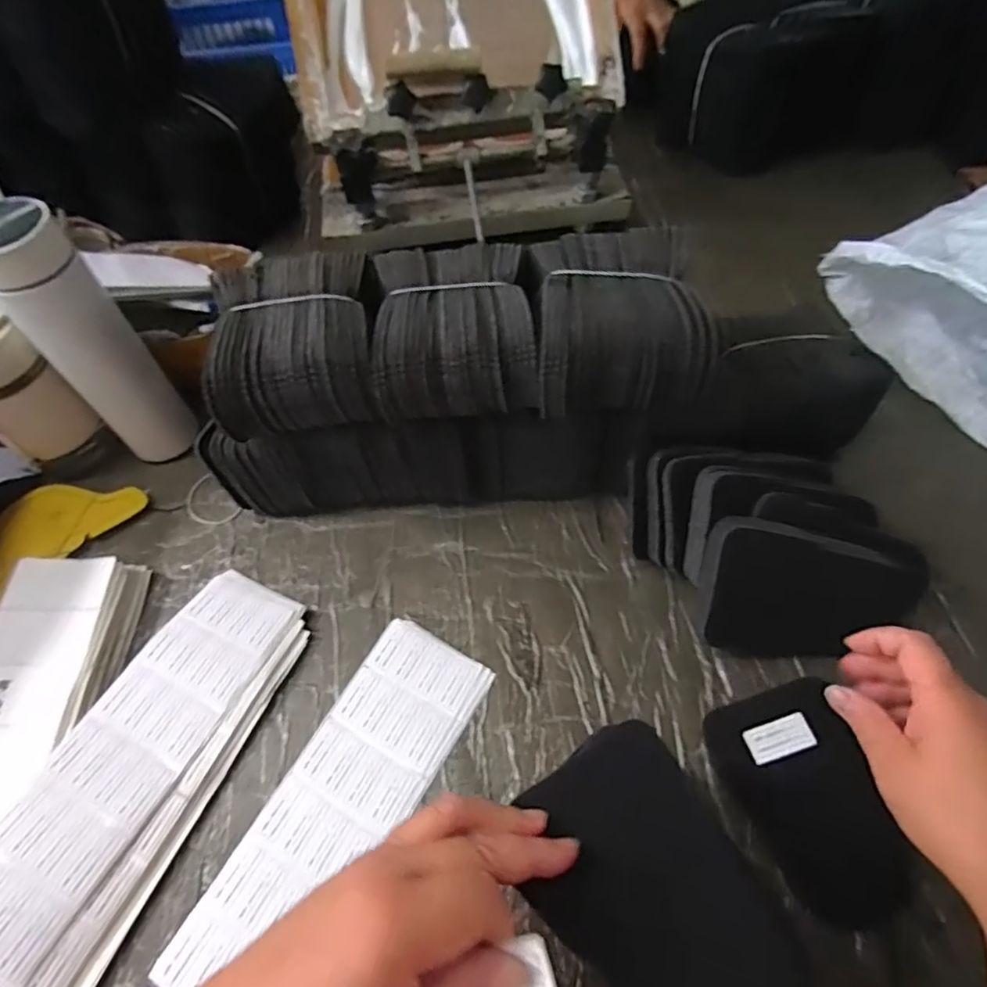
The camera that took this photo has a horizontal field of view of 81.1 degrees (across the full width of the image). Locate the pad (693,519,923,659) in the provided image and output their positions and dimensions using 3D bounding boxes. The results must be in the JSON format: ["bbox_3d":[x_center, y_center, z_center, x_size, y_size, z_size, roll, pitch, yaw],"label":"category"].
[{"bbox_3d":[0.226,0.068,0.414,0.152,0.028,0.092,3,98,-4],"label":"pad"}]

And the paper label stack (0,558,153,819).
[{"bbox_3d":[-0.341,0.169,0.408,0.098,0.032,0.260,-1,58,1],"label":"paper label stack"}]

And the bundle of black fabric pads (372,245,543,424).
[{"bbox_3d":[-0.028,-0.122,0.437,0.112,0.066,0.127,-3,58,0],"label":"bundle of black fabric pads"}]

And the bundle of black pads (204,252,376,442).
[{"bbox_3d":[-0.144,-0.113,0.434,0.115,0.059,0.127,-7,58,-2],"label":"bundle of black pads"}]

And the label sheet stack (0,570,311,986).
[{"bbox_3d":[-0.242,0.186,0.398,0.104,0.040,0.279,19,61,13],"label":"label sheet stack"}]

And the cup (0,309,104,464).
[{"bbox_3d":[-0.410,-0.086,0.493,0.067,0.152,0.068,-1,58,1],"label":"cup"}]

